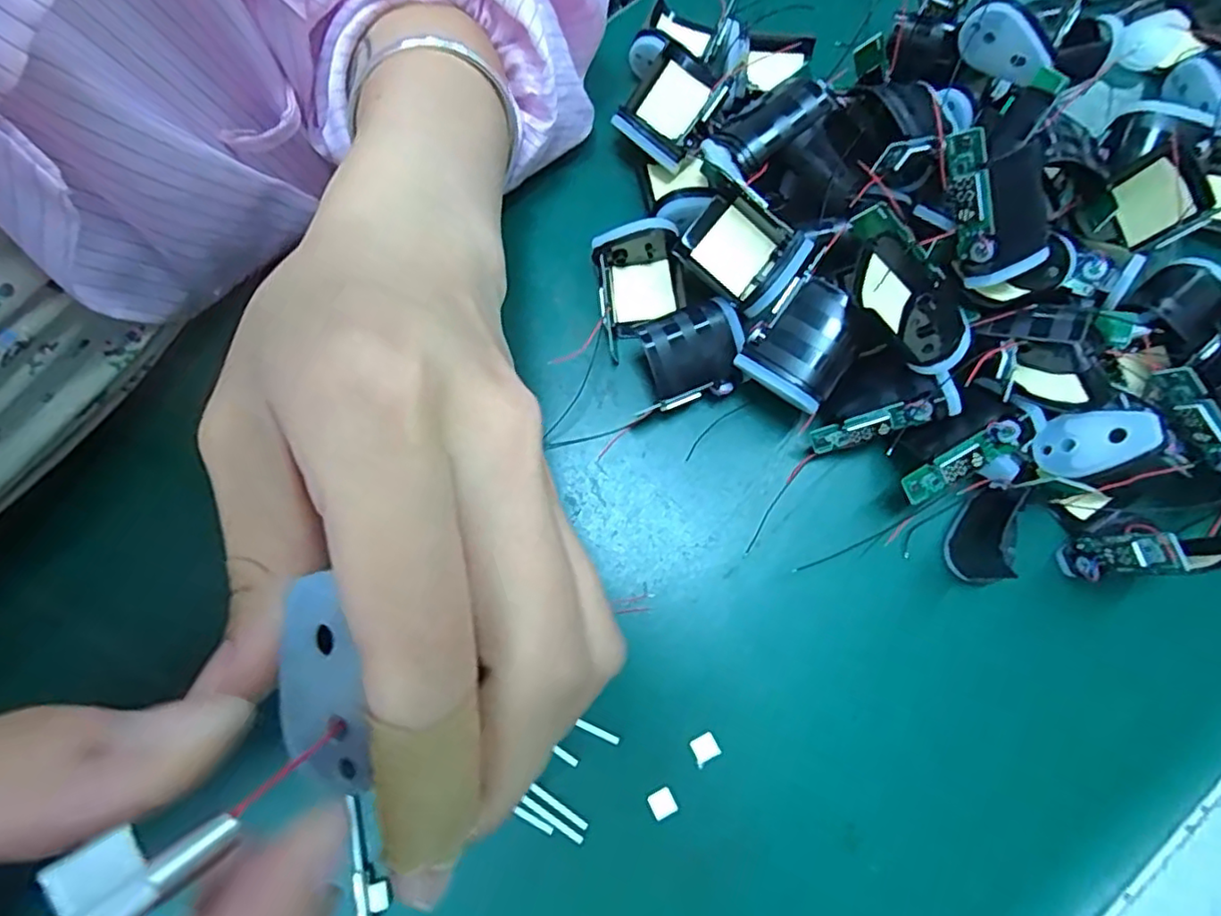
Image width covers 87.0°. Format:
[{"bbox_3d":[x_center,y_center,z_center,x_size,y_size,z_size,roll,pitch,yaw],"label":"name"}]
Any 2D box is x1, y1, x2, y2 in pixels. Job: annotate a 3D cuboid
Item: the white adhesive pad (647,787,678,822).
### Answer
[{"bbox_3d":[0.019,0.124,0.231,0.009,0.004,0.009,-24,78,-8],"label":"white adhesive pad"}]

